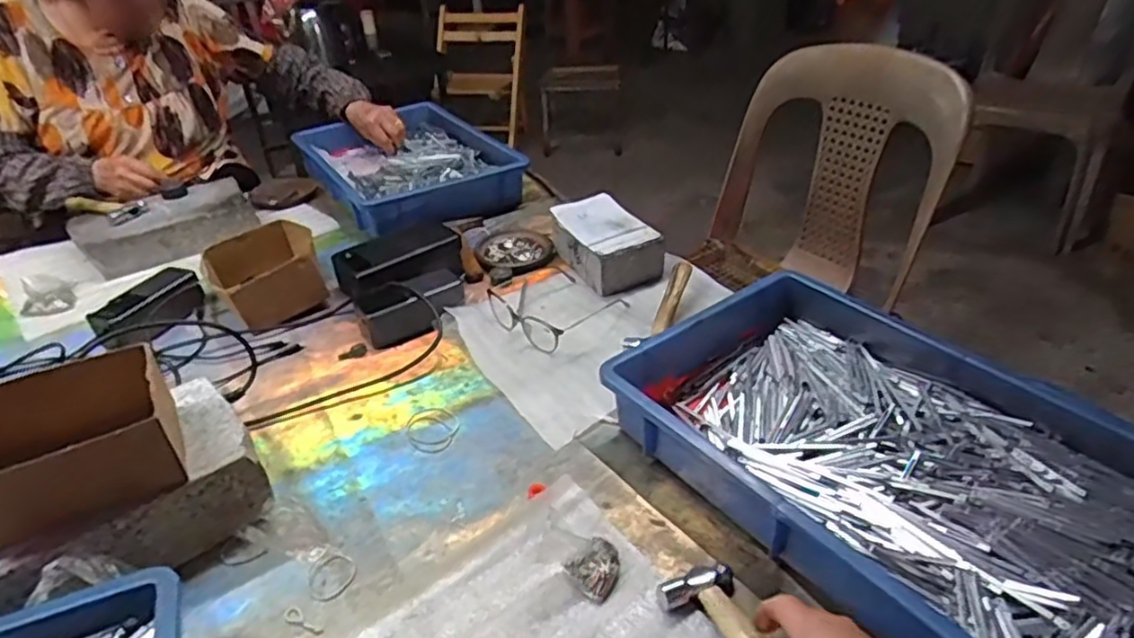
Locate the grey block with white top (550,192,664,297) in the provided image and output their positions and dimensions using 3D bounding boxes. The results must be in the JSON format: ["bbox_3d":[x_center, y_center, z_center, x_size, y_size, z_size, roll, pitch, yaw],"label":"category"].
[{"bbox_3d":[0.053,-0.109,0.949,0.095,0.075,0.154,-20,38,-23],"label":"grey block with white top"}]

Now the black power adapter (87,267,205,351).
[{"bbox_3d":[-0.532,-0.014,0.860,0.065,0.044,0.130,15,38,23],"label":"black power adapter"}]

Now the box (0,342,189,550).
[{"bbox_3d":[-0.387,0.098,0.516,0.155,0.067,0.116,-19,38,-22],"label":"box"}]

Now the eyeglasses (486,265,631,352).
[{"bbox_3d":[-0.016,-0.030,0.861,0.150,0.041,0.176,-24,40,-28],"label":"eyeglasses"}]

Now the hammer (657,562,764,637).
[{"bbox_3d":[0.125,0.228,0.459,0.057,0.018,0.152,-16,27,-19],"label":"hammer"}]

